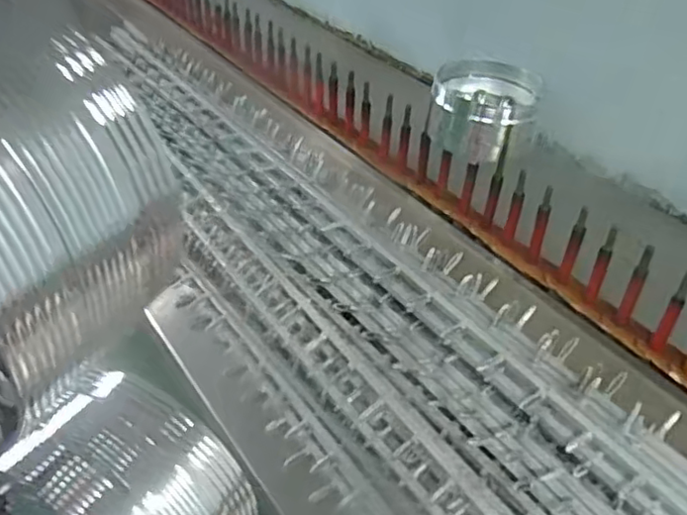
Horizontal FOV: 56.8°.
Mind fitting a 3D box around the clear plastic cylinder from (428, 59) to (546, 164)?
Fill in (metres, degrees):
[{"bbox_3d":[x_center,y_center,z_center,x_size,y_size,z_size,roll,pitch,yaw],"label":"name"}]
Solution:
[{"bbox_3d":[0.209,-0.221,0.925,0.140,0.120,0.118,22,43,20],"label":"clear plastic cylinder"}]

